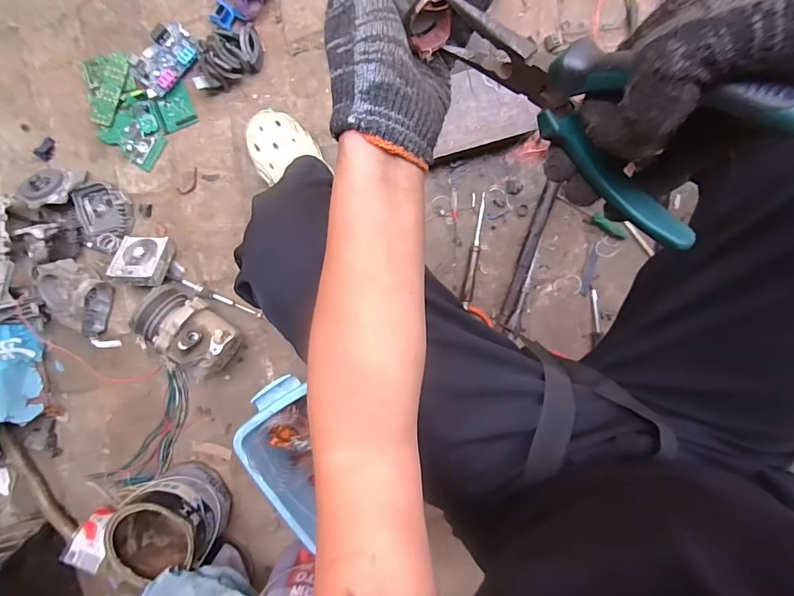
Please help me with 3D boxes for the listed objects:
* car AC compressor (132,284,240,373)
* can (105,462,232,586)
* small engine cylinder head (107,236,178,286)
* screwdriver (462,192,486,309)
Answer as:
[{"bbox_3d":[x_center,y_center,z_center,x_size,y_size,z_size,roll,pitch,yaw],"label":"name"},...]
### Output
[{"bbox_3d":[-0.370,0.059,0.765,0.164,0.121,0.116,26,99,0],"label":"car AC compressor"},{"bbox_3d":[-0.419,0.421,0.807,0.171,0.156,0.165,1,98,4],"label":"can"},{"bbox_3d":[-0.460,-0.066,0.769,0.086,0.032,0.095,3,60,-2],"label":"small engine cylinder head"},{"bbox_3d":[0.141,-0.083,0.762,0.016,0.023,0.199,11,98,2],"label":"screwdriver"}]

